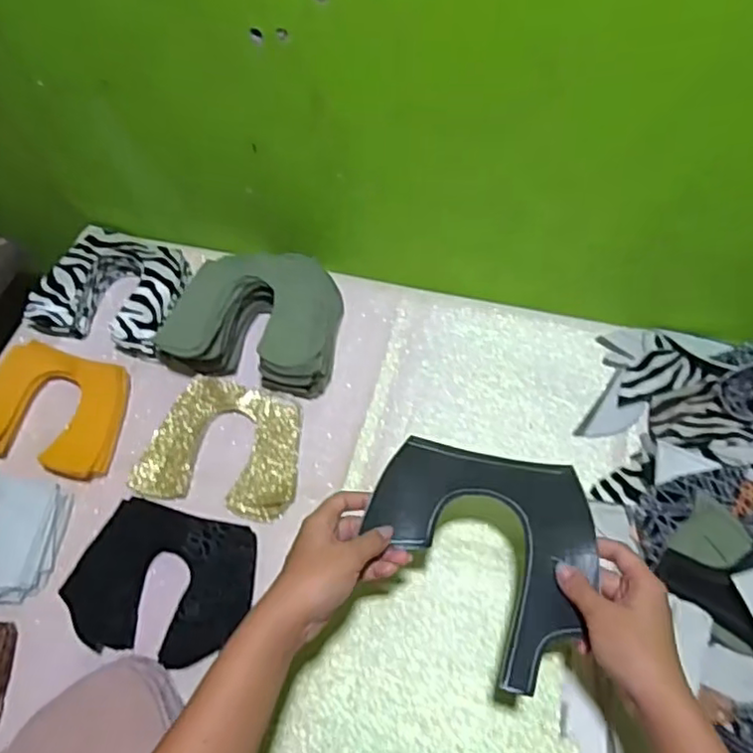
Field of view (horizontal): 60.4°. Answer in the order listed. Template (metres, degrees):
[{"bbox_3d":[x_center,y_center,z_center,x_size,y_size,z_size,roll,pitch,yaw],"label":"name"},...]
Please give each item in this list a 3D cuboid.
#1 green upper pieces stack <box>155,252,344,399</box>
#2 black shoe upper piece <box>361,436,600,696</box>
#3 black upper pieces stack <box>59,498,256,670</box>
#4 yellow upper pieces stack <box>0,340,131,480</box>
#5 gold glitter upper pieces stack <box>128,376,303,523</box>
[{"bbox_3d":[-0.127,-0.069,0.696,0.177,0.069,0.162,9,60,8],"label":"green upper pieces stack"},{"bbox_3d":[0.075,0.134,0.491,0.167,0.011,0.168,9,60,8],"label":"black shoe upper piece"},{"bbox_3d":[-0.189,0.184,0.580,0.159,0.036,0.130,10,68,14],"label":"black upper pieces stack"},{"bbox_3d":[-0.339,0.036,0.675,0.157,0.039,0.132,12,61,9],"label":"yellow upper pieces stack"},{"bbox_3d":[-0.150,0.068,0.653,0.156,0.019,0.131,10,60,9],"label":"gold glitter upper pieces stack"}]

